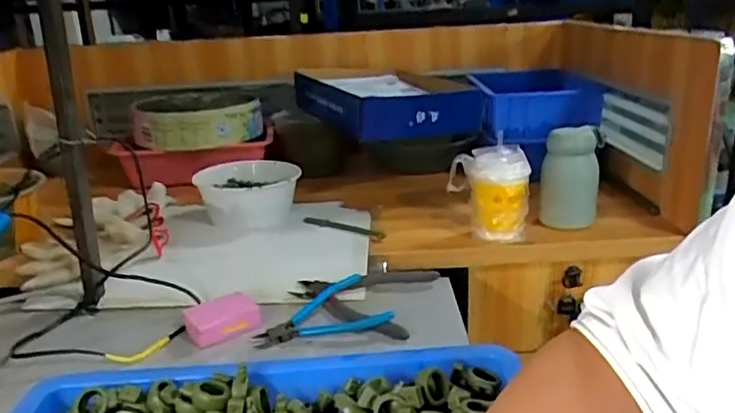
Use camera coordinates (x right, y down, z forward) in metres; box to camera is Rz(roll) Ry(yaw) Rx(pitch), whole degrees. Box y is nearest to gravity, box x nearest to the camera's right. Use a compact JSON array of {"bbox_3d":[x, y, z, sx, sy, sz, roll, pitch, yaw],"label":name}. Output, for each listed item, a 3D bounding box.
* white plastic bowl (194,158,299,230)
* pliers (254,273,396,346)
[{"bbox_3d":[-0.192,-0.022,0.994,0.148,0.079,0.154,-3,19,1],"label":"white plastic bowl"},{"bbox_3d":[-0.051,0.117,0.692,0.146,0.029,0.103,-4,19,-3],"label":"pliers"}]

